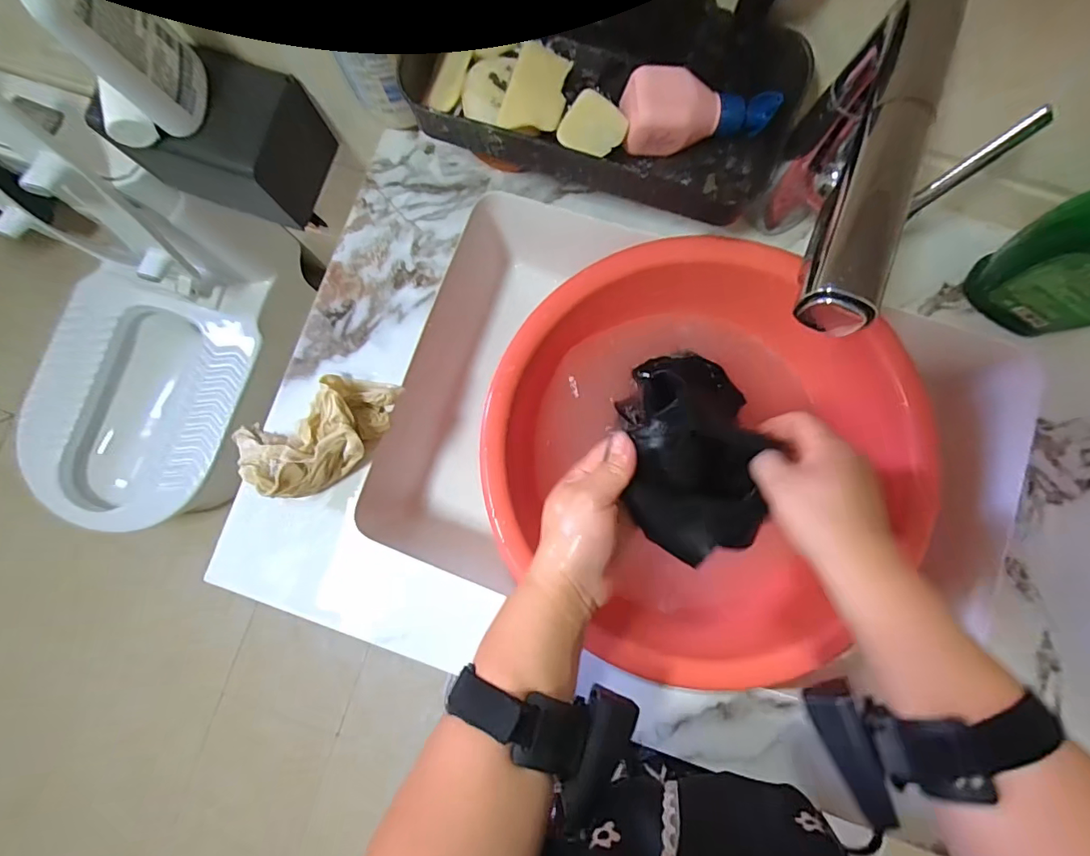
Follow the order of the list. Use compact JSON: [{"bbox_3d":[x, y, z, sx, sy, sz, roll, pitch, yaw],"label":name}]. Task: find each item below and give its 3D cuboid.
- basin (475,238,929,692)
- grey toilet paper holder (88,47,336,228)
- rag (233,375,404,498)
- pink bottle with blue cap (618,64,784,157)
[{"bbox_3d":[0.128,0.018,0.441,0.339,0.087,0.320,0,84,1],"label":"basin"},{"bbox_3d":[-0.364,-0.338,0.569,0.173,0.123,0.125,16,84,3],"label":"grey toilet paper holder"},{"bbox_3d":[-0.173,0.003,0.384,0.121,0.046,0.072,-31,85,-2],"label":"rag"},{"bbox_3d":[0.109,-0.222,0.349,0.107,0.040,0.044,-8,85,-13],"label":"pink bottle with blue cap"}]

